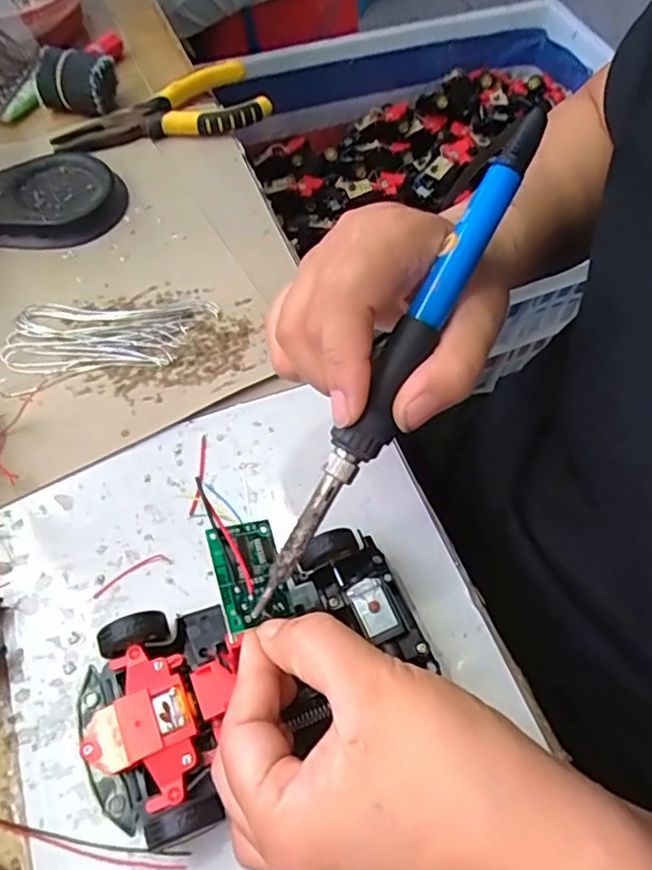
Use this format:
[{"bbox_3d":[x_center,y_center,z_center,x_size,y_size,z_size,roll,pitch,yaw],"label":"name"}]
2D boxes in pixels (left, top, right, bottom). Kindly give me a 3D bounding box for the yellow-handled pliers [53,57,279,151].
[{"bbox_3d":[-0.118,-0.232,0.455,0.154,0.023,0.065,-27,64,-17],"label":"yellow-handled pliers"}]

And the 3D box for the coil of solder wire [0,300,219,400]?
[{"bbox_3d":[-0.127,-0.058,0.369,0.122,0.004,0.059,-9,60,-7],"label":"coil of solder wire"}]

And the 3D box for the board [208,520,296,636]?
[{"bbox_3d":[-0.029,0.053,0.240,0.027,0.004,0.039,-6,70,-36],"label":"board"}]

